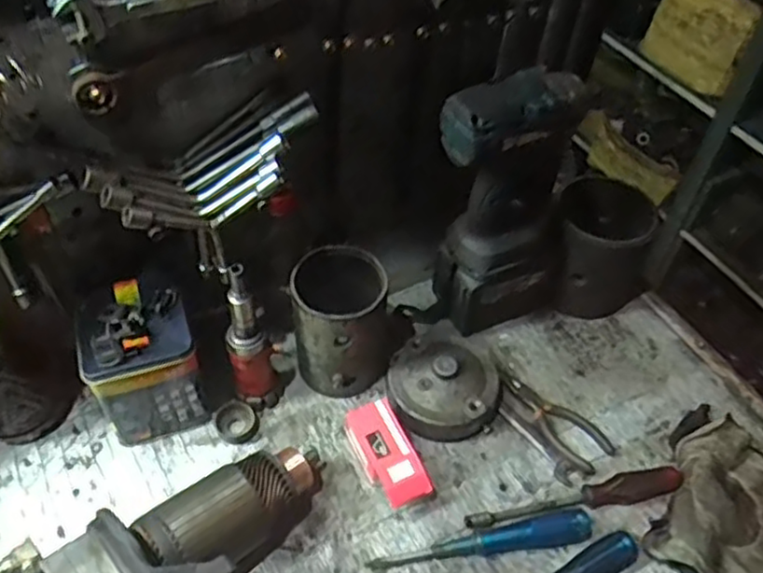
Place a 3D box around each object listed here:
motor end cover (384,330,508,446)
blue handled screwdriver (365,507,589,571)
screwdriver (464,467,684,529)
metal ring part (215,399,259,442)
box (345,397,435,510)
[{"bbox_3d":[0.064,0.097,0.693,0.113,0.056,0.108,18,51,14],"label":"motor end cover"},{"bbox_3d":[0.089,0.221,0.606,0.197,0.020,0.027,-6,49,-7],"label":"blue handled screwdriver"},{"bbox_3d":[0.176,0.191,0.632,0.201,0.026,0.028,-6,49,-7],"label":"screwdriver"},{"bbox_3d":[-0.142,0.131,0.675,0.036,0.019,0.038,1,49,-1],"label":"metal ring part"},{"bbox_3d":[0.005,0.160,0.645,0.047,0.044,0.101,-20,53,-21],"label":"box"}]

